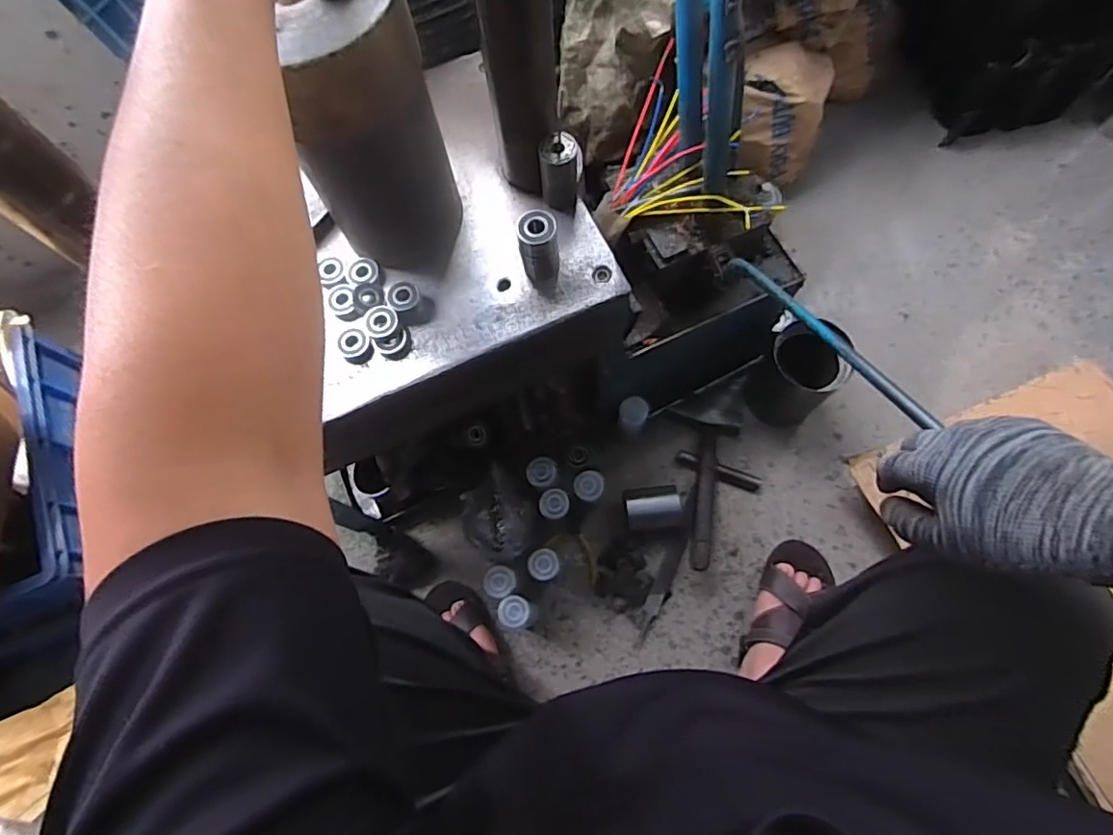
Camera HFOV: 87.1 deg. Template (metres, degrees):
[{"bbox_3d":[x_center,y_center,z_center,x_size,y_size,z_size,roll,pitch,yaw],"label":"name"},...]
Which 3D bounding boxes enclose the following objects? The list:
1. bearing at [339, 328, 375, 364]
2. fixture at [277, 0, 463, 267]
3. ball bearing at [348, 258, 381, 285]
[{"bbox_3d":[-0.203,-0.072,0.592,0.031,0.015,0.034,-38,74,-10],"label":"bearing"},{"bbox_3d":[-0.166,-0.246,0.529,0.129,0.266,0.108,-18,72,-4],"label":"fixture"},{"bbox_3d":[-0.202,-0.152,0.617,0.033,0.013,0.034,-1,71,2],"label":"ball bearing"}]

